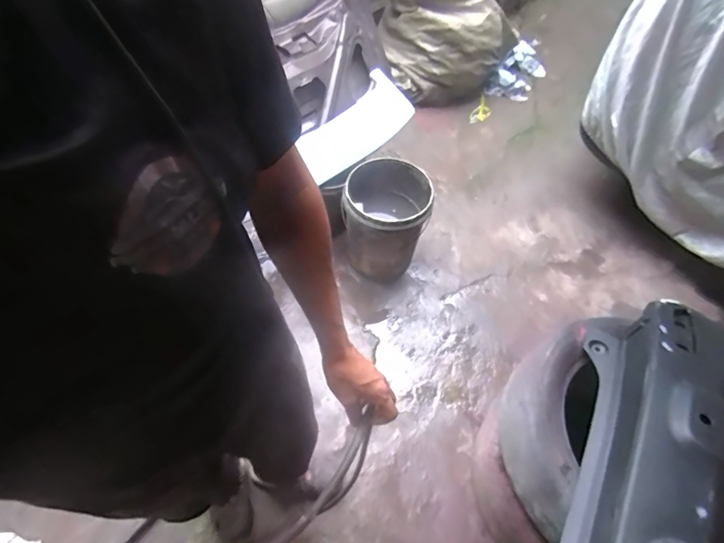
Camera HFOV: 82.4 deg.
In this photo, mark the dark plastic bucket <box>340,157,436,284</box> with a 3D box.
[{"bbox_3d":[0.085,-0.195,1.555,0.291,0.335,0.344,10,57,2],"label":"dark plastic bucket"}]

